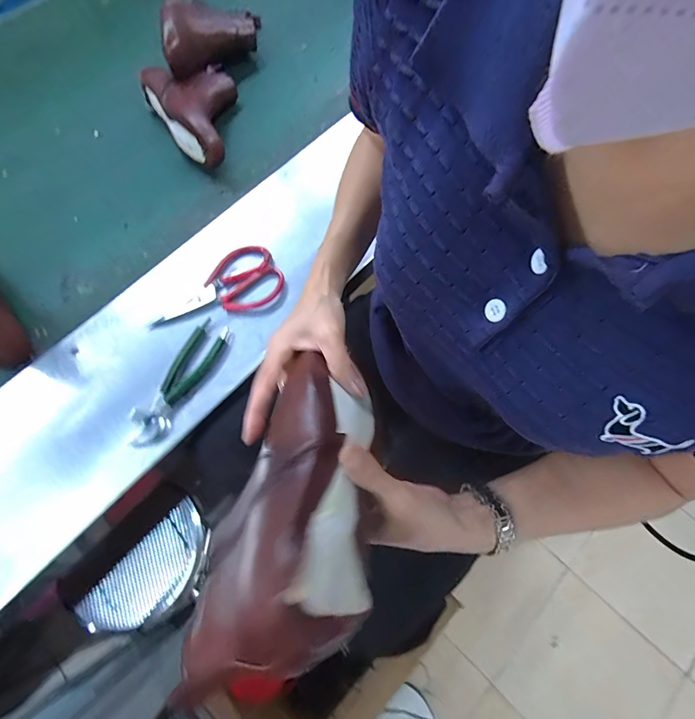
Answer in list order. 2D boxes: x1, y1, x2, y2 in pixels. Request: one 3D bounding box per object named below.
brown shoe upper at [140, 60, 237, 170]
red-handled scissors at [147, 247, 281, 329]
[{"bbox_3d":[-0.250,-0.450,0.664,0.150,0.088,0.209,-34,75,-12],"label":"brown shoe upper"},{"bbox_3d":[-0.193,-0.095,0.549,0.197,0.020,0.103,-36,76,-12],"label":"red-handled scissors"}]

